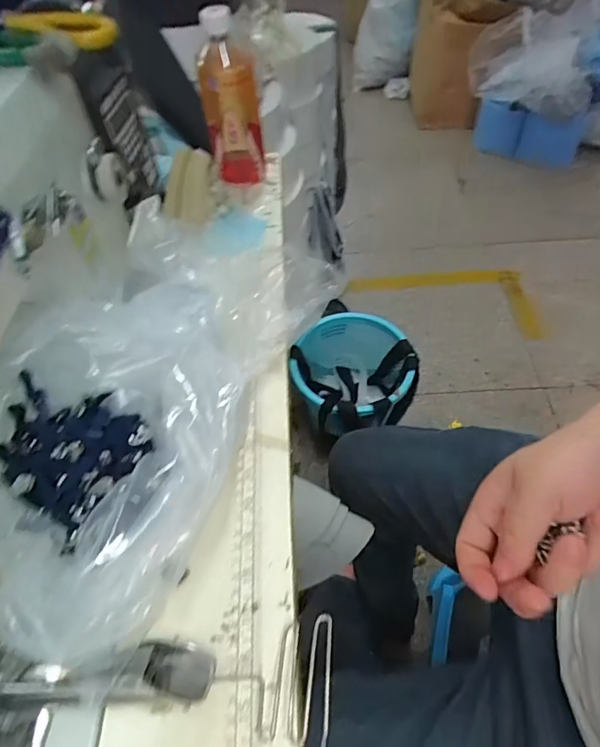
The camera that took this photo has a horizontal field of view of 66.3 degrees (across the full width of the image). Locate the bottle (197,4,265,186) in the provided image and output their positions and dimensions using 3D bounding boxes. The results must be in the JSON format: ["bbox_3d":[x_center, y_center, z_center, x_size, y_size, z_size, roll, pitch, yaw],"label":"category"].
[{"bbox_3d":[-0.082,-0.322,0.548,0.062,0.177,0.057,-7,54,0],"label":"bottle"}]

